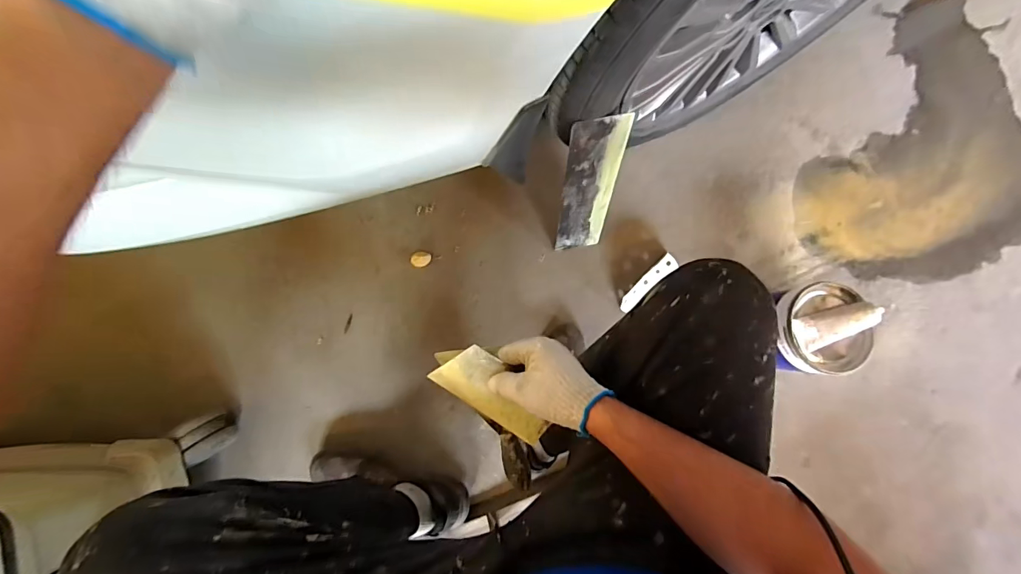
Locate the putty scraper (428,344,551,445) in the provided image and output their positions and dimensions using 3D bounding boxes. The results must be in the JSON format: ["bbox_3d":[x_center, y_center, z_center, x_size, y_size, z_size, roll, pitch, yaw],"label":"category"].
[{"bbox_3d":[-0.016,0.119,0.496,0.141,0.008,0.073,30,115,-1],"label":"putty scraper"}]

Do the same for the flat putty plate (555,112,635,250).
[{"bbox_3d":[0.129,-0.153,0.718,0.090,0.301,0.010,-12,62,-5],"label":"flat putty plate"}]

